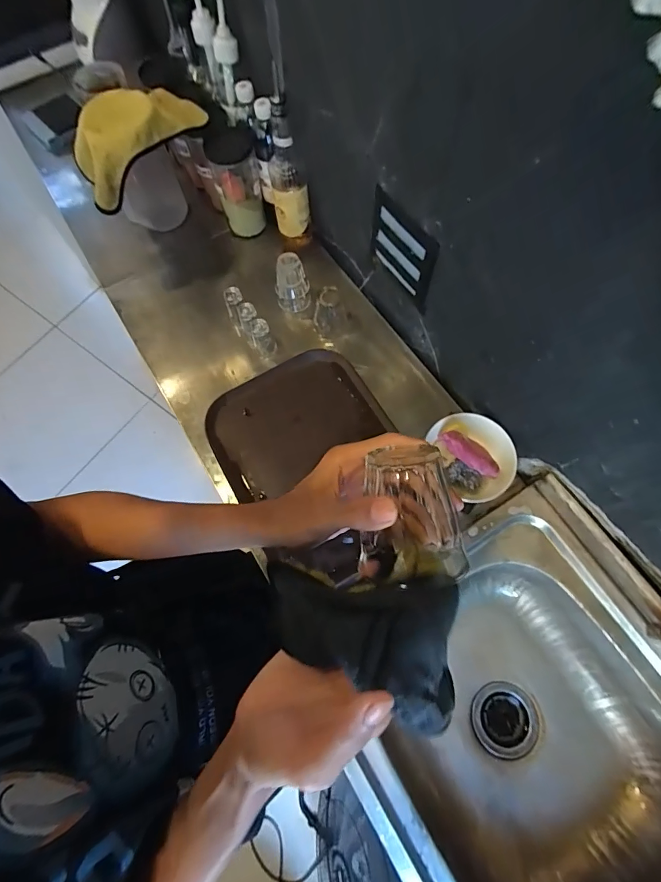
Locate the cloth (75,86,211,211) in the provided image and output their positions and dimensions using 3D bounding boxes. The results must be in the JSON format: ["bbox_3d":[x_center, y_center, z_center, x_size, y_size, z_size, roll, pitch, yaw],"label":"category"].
[{"bbox_3d":[-0.372,-0.588,0.789,0.267,0.098,0.165,-32,72,-9],"label":"cloth"}]

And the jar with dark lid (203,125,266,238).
[{"bbox_3d":[-0.193,-0.539,0.865,0.088,0.187,0.089,-1,70,2],"label":"jar with dark lid"}]

